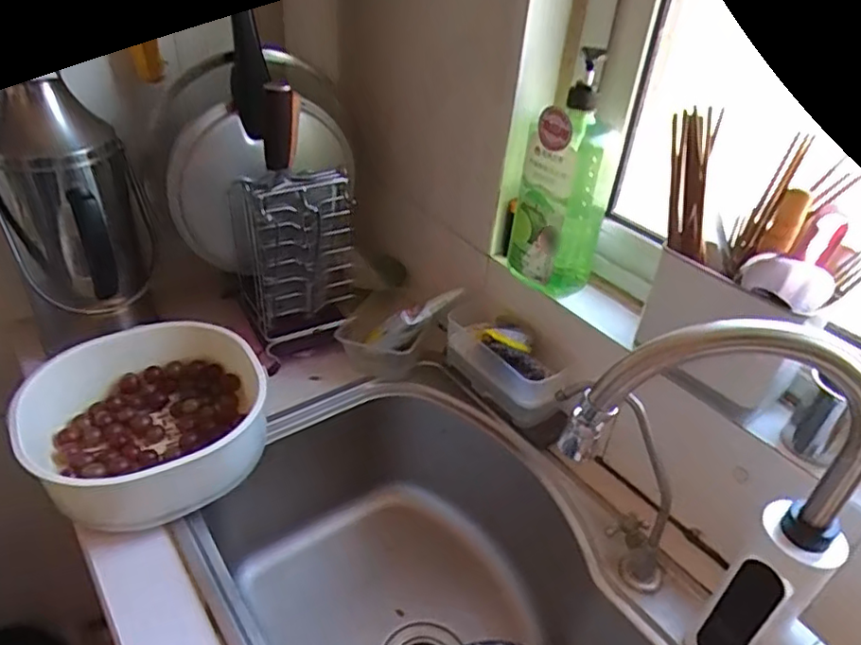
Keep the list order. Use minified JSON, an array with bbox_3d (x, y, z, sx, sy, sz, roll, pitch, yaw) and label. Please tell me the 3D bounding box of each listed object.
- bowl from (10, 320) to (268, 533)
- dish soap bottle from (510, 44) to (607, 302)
[{"bbox_3d":[-0.307,0.107,0.705,0.250,0.094,0.242,-18,42,-28],"label":"bowl"},{"bbox_3d":[0.156,-0.159,0.728,0.070,0.250,0.087,-17,41,-27],"label":"dish soap bottle"}]

